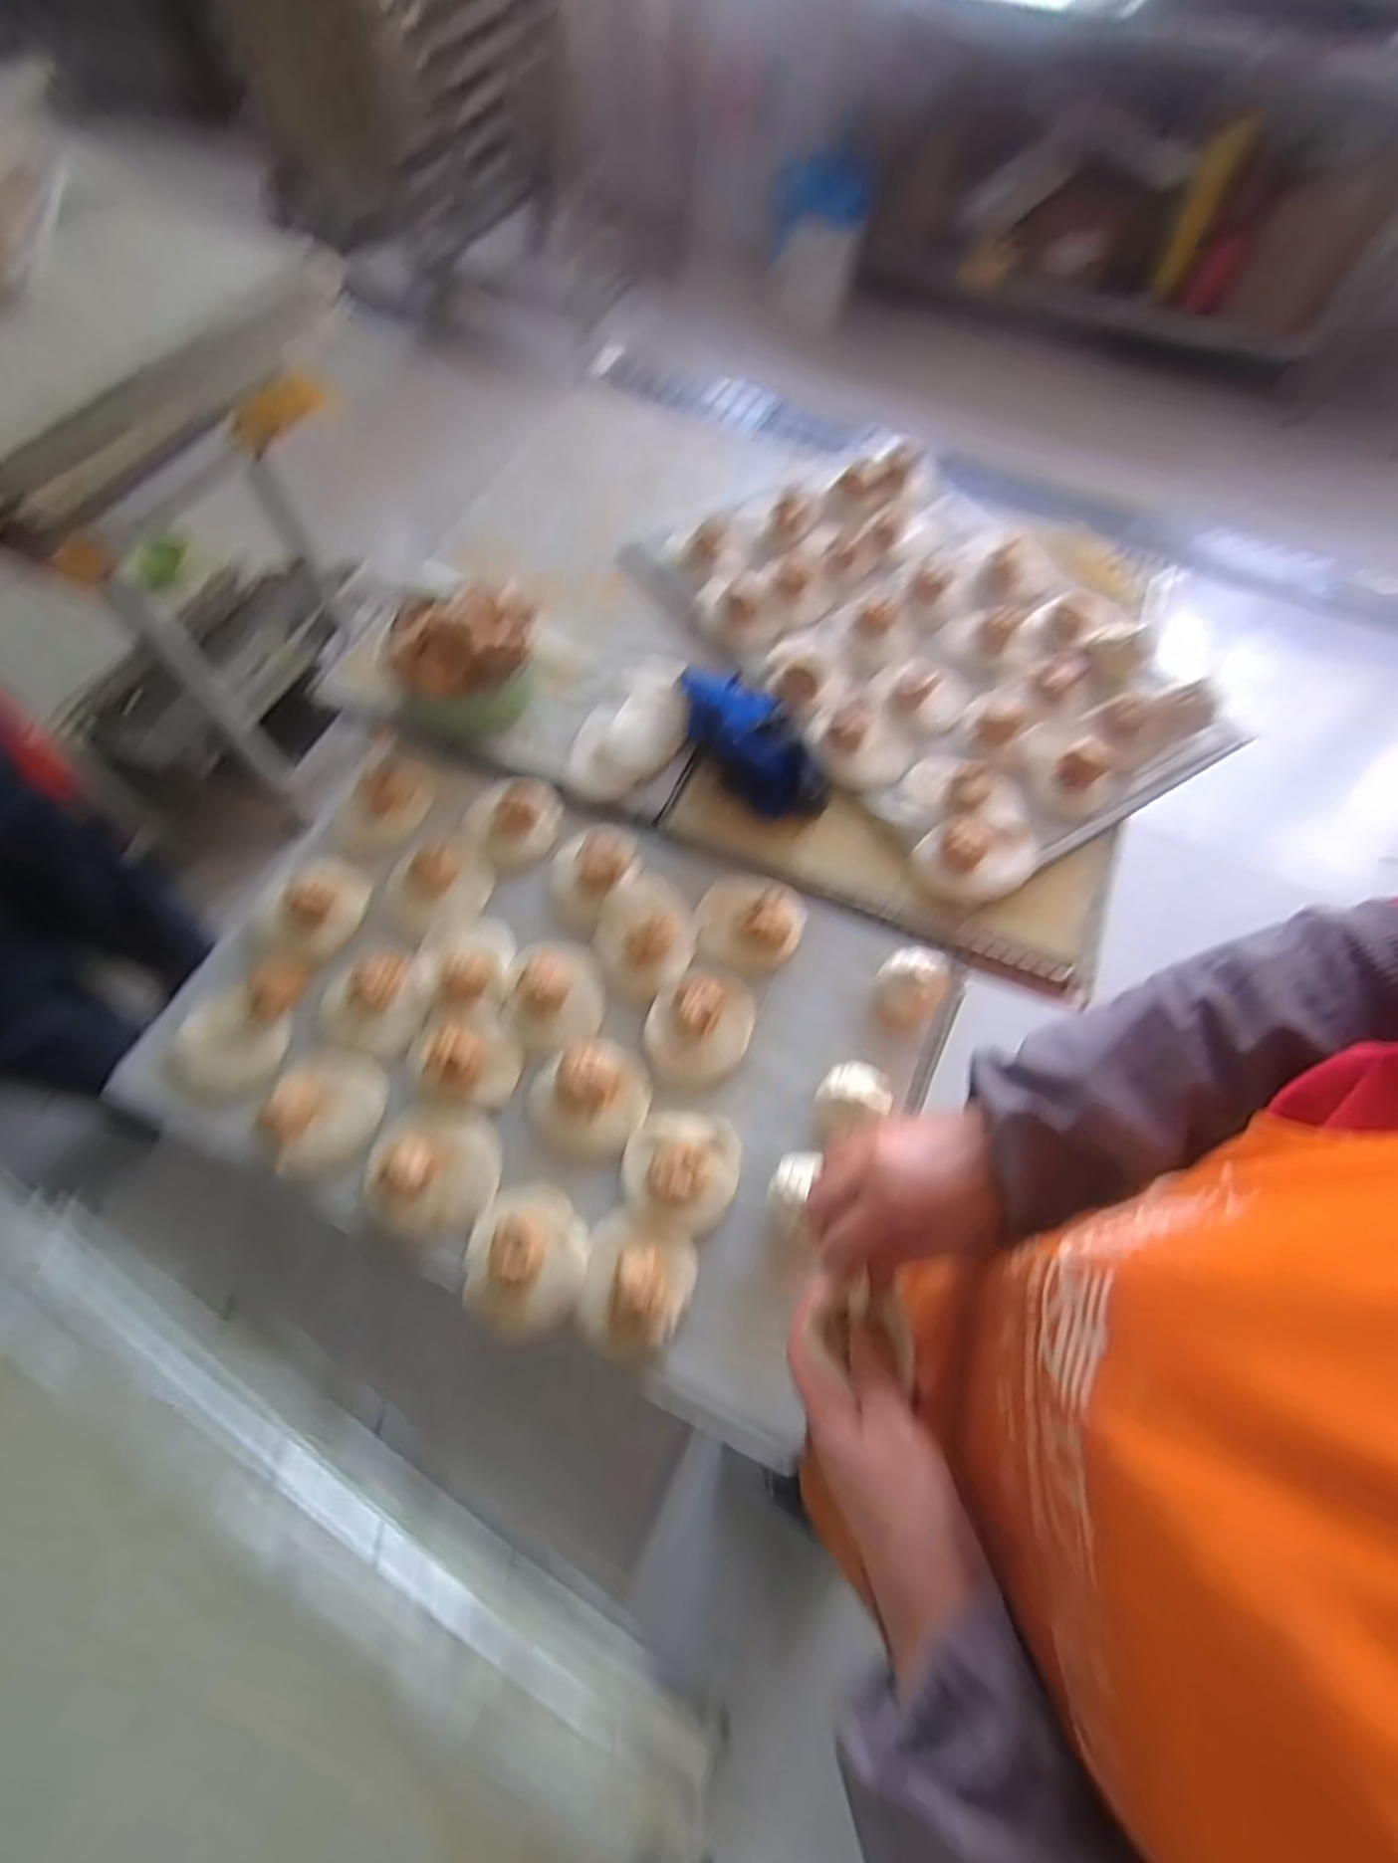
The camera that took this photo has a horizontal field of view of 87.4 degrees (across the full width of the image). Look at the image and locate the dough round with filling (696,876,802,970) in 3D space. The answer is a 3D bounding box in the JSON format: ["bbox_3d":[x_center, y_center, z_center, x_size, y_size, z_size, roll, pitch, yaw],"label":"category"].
[{"bbox_3d":[0.046,-0.014,0.650,0.092,0.037,0.089,0,64,-1],"label":"dough round with filling"}]

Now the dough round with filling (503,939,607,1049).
[{"bbox_3d":[-0.122,0.049,0.613,0.082,0.028,0.095,-5,64,-3],"label":"dough round with filling"}]

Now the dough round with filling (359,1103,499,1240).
[{"bbox_3d":[-0.200,0.177,0.551,0.092,0.041,0.096,0,64,-1],"label":"dough round with filling"}]

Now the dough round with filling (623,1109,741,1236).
[{"bbox_3d":[-0.014,0.179,0.554,0.085,0.042,0.087,0,64,-1],"label":"dough round with filling"}]

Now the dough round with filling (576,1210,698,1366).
[{"bbox_3d":[-0.049,0.252,0.521,0.078,0.040,0.090,19,65,8],"label":"dough round with filling"}]

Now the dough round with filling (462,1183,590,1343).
[{"bbox_3d":[-0.125,0.234,0.523,0.088,0.039,0.095,0,64,-1],"label":"dough round with filling"}]

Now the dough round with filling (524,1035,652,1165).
[{"bbox_3d":[-0.087,0.131,0.576,0.091,0.033,0.095,0,64,-1],"label":"dough round with filling"}]

